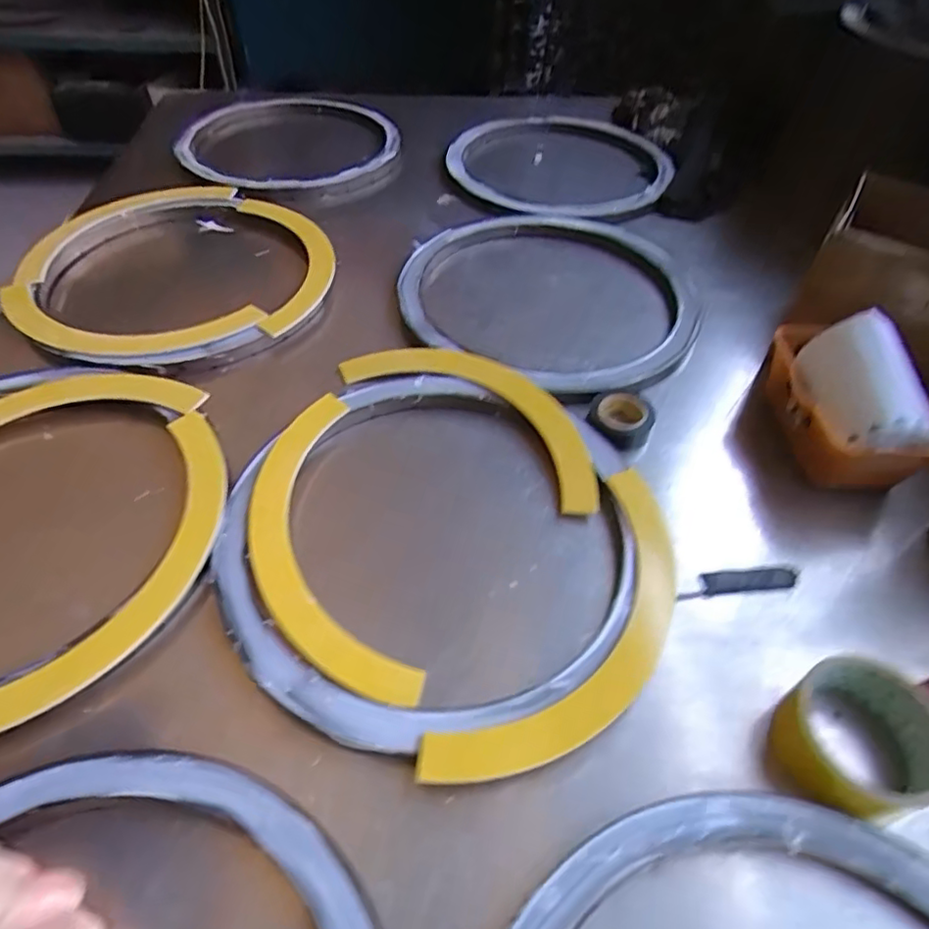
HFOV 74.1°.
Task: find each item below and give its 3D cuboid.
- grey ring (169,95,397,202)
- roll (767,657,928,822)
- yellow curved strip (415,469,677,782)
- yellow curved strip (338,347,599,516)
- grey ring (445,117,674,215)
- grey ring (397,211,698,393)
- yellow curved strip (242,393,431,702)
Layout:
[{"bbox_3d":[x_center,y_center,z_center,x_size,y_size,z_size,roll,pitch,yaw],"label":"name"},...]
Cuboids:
[{"bbox_3d":[-0.265,-0.492,0.947,0.321,0.039,0.348,2,50,-2],"label":"grey ring"},{"bbox_3d":[0.242,0.168,0.378,0.094,0.040,0.085,-12,51,-13],"label":"roll"},{"bbox_3d":[0.087,0.116,0.430,0.092,0.010,0.279,30,54,20],"label":"yellow curved strip"},{"bbox_3d":[0.012,-0.057,0.572,0.277,0.013,0.100,28,54,19],"label":"yellow curved strip"},{"bbox_3d":[0.128,-0.452,0.909,0.309,0.021,0.299,2,50,-2],"label":"grey ring"},{"bbox_3d":[0.096,-0.202,0.692,0.330,0.013,0.312,2,50,-2],"label":"grey ring"},{"bbox_3d":[-0.114,0.059,0.468,0.094,0.010,0.273,-15,54,-12],"label":"yellow curved strip"}]

